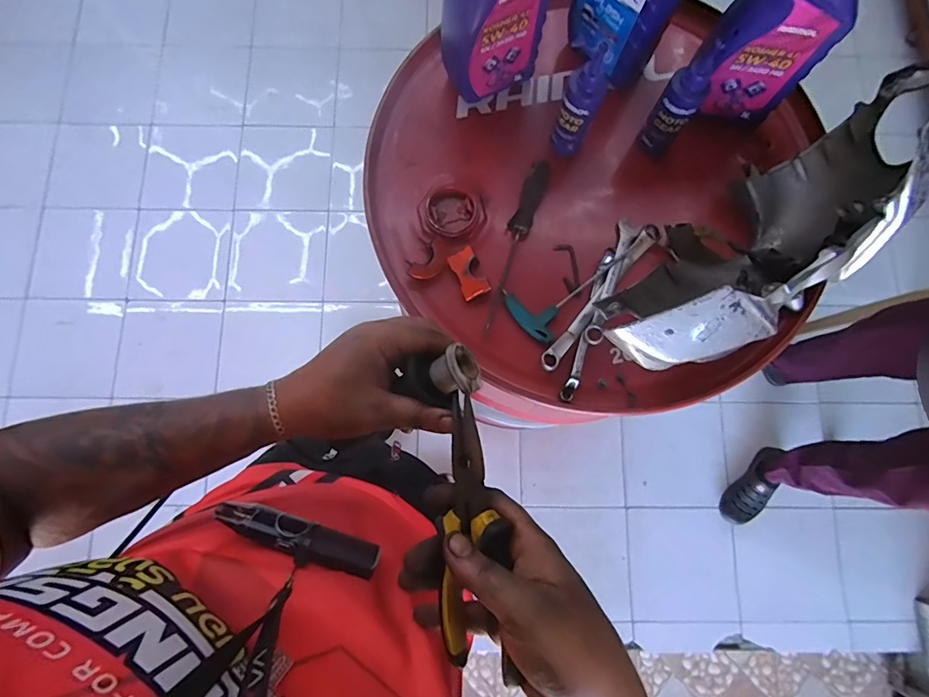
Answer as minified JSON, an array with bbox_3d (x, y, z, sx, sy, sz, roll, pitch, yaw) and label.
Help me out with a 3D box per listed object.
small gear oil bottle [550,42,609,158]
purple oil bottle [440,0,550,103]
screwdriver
[{"bbox_3d":[0.129,-0.269,0.532,0.038,0.139,0.032,24,80,3],"label":"small gear oil bottle"},{"bbox_3d":[0.028,-0.367,0.493,0.114,0.227,0.058,-24,81,-5],"label":"purple oil bottle"},{"bbox_3d":[0.056,-0.126,0.563,0.026,0.024,0.210,22,80,3],"label":"screwdriver"}]

